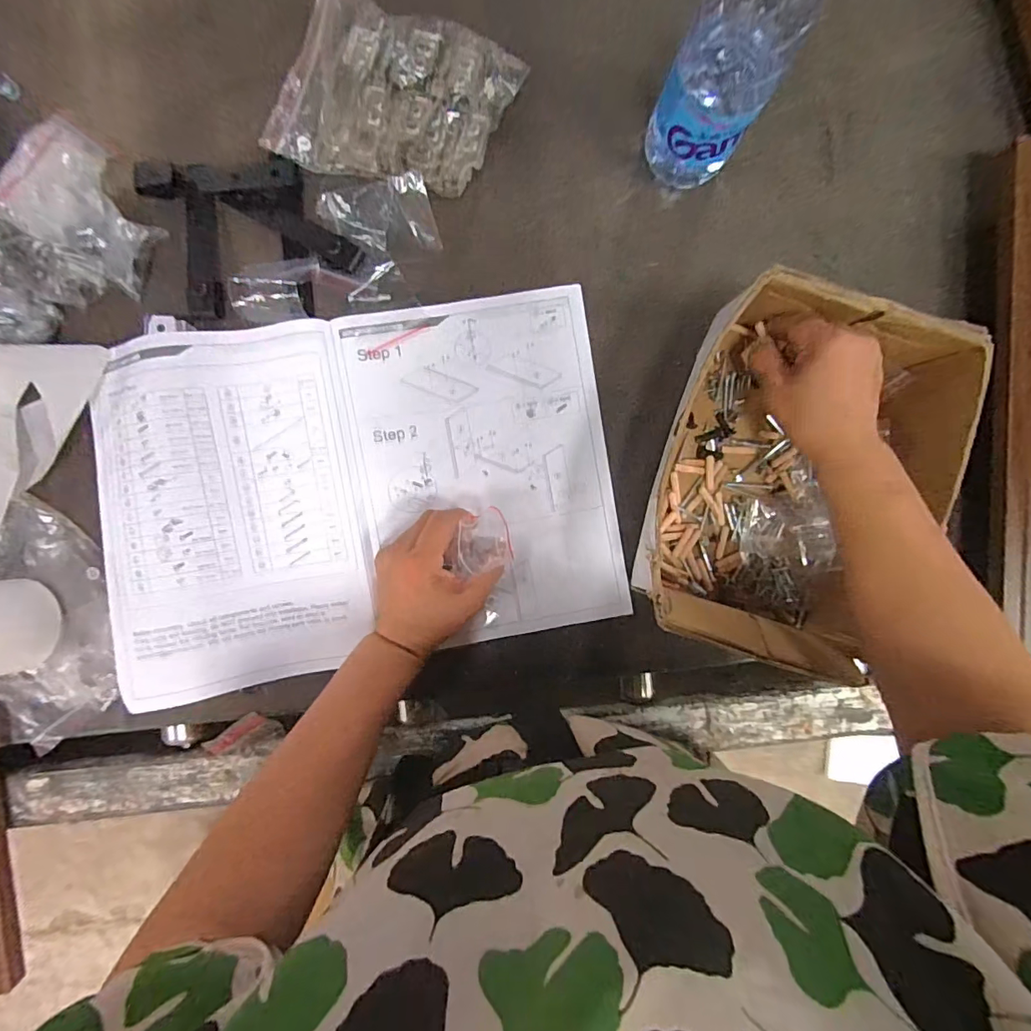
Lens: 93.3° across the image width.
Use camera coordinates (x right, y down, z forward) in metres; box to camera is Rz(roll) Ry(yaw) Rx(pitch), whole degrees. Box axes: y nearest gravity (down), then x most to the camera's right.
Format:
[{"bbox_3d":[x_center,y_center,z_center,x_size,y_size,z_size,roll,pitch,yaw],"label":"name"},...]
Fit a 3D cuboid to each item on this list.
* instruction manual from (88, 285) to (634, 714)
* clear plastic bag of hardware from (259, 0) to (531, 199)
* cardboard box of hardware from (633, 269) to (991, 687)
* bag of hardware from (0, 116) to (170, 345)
[{"bbox_3d":[-0.122,-0.022,0.396,0.403,0.034,0.280,-10,90,-2],"label":"instruction manual"},{"bbox_3d":[-0.096,-0.324,0.383,0.174,0.037,0.134,18,90,-4],"label":"clear plastic bag of hardware"},{"bbox_3d":[0.213,-0.021,0.375,0.177,0.092,0.257,19,89,-2],"label":"cardboard box of hardware"},{"bbox_3d":[-0.390,-0.201,0.365,0.218,0.039,0.134,-26,93,-3],"label":"bag of hardware"}]

